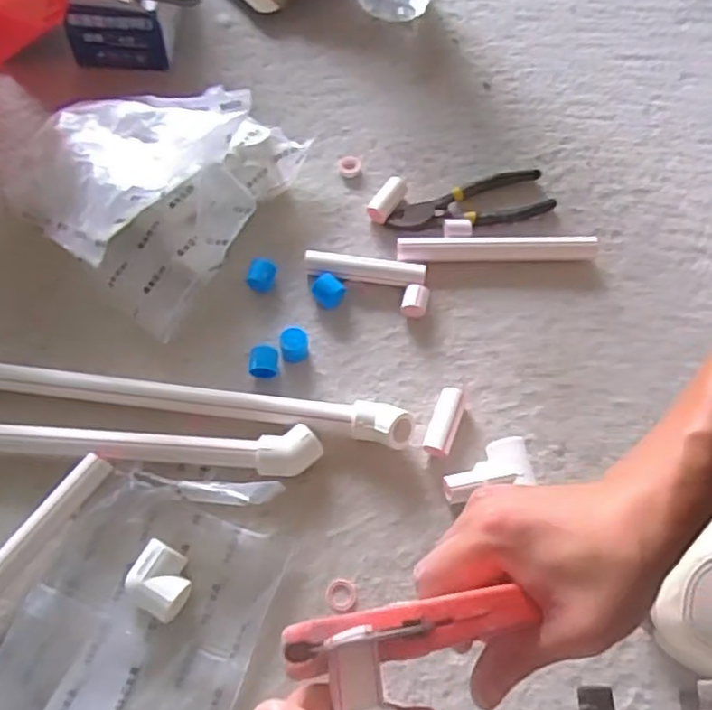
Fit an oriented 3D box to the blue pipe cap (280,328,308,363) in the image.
[{"bbox_3d":[-0.050,-0.008,0.529,0.022,0.022,0.022,1,64,-2],"label":"blue pipe cap"}]

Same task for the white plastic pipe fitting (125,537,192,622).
[{"bbox_3d":[-0.133,0.154,0.443,0.040,0.025,0.040,28,66,10],"label":"white plastic pipe fitting"}]

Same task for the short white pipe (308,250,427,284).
[{"bbox_3d":[0.008,-0.077,0.563,0.102,0.023,0.025,6,64,0],"label":"short white pipe"}]

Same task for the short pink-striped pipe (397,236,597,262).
[{"bbox_3d":[0.126,-0.095,0.579,0.176,0.020,0.021,-2,65,-3],"label":"short pink-striped pipe"}]

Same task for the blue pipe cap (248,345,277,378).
[{"bbox_3d":[-0.074,0.006,0.519,0.023,0.021,0.020,6,64,0],"label":"blue pipe cap"}]

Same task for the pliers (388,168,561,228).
[{"bbox_3d":[0.106,-0.139,0.599,0.157,0.012,0.054,-16,66,-10],"label":"pliers"}]

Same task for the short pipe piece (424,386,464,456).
[{"bbox_3d":[0.069,0.052,0.507,0.022,0.020,0.052,21,65,7],"label":"short pipe piece"}]

